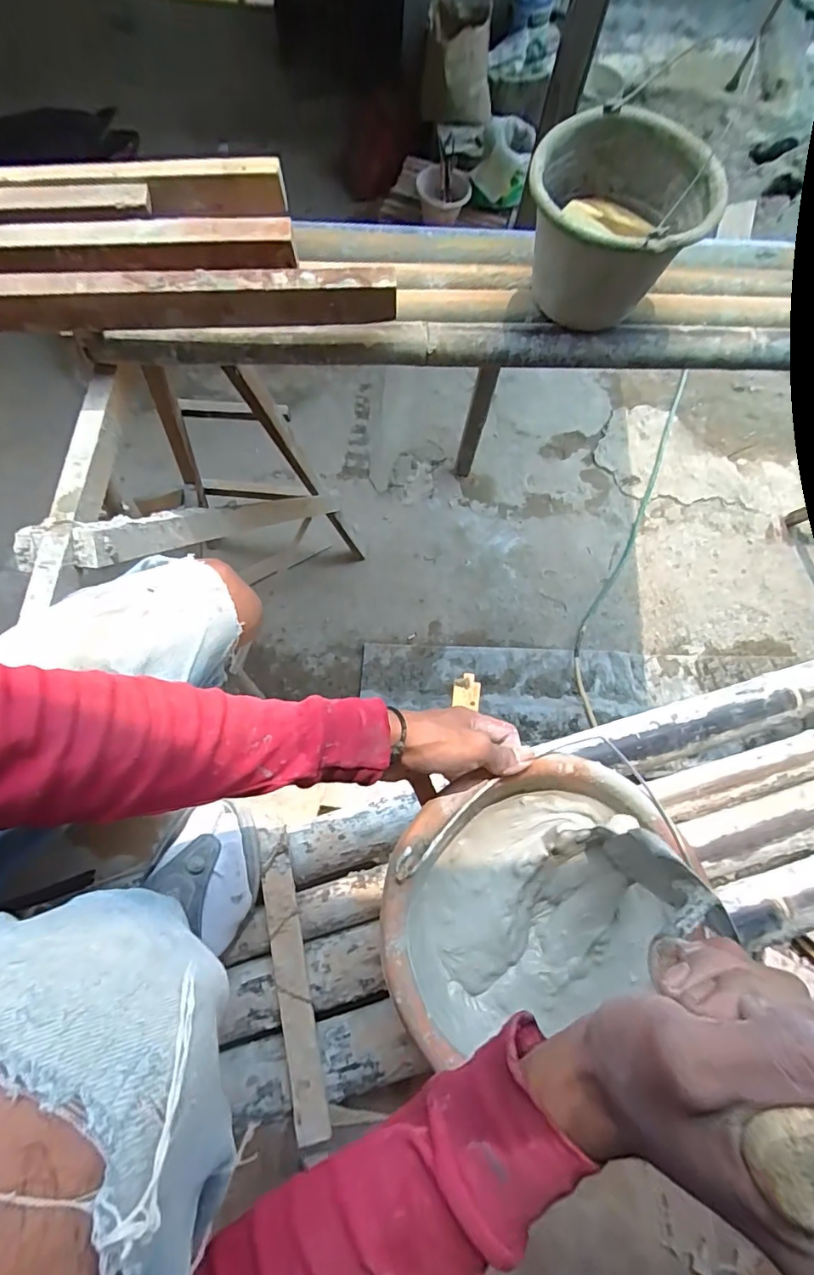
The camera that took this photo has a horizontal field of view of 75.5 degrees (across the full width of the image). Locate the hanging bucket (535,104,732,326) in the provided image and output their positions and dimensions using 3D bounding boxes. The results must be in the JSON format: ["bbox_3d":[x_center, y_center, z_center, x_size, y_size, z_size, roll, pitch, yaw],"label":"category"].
[{"bbox_3d":[0.279,-0.556,0.739,0.224,0.186,0.204,26,71,7],"label":"hanging bucket"}]

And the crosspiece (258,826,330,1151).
[{"bbox_3d":[-0.111,0.319,0.499,0.030,0.008,0.260,-12,71,-7],"label":"crosspiece"}]

